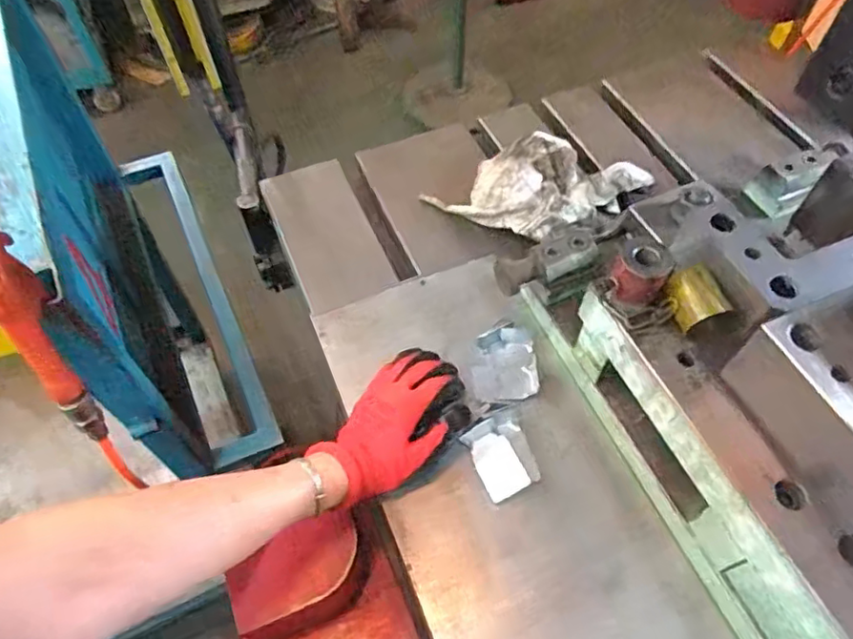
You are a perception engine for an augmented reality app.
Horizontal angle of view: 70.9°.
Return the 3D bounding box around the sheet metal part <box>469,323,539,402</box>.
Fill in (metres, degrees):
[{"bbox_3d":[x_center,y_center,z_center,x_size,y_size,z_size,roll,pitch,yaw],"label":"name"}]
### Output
[{"bbox_3d":[0.078,0.043,0.598,0.065,0.029,0.076,-5,57,-4],"label":"sheet metal part"}]

